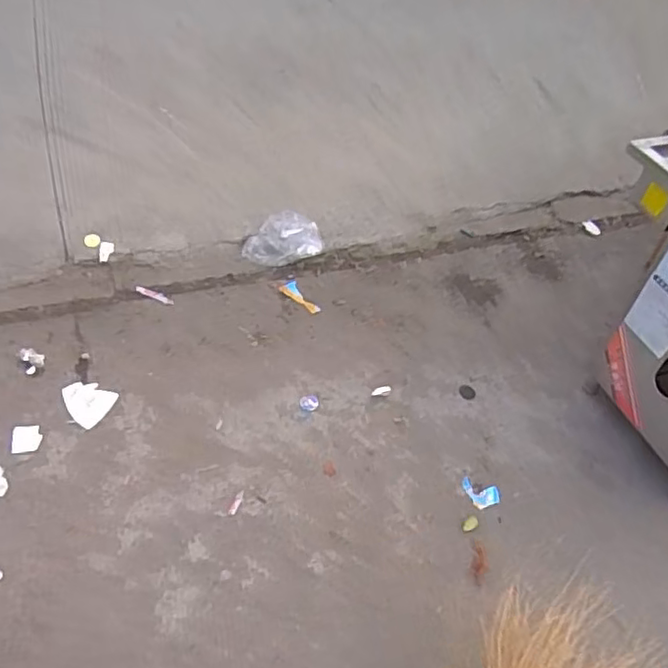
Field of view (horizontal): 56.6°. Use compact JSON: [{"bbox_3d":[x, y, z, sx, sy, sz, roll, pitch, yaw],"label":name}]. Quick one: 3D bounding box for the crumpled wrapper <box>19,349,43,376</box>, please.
[{"bbox_3d":[-0.796,0.072,1.634,0.056,0.018,0.098,-13,49,-18],"label":"crumpled wrapper"}]

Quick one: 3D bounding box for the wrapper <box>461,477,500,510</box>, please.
[{"bbox_3d":[0.342,0.364,1.442,0.071,0.010,0.083,-14,50,-18],"label":"wrapper"}]

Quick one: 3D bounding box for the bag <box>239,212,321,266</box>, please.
[{"bbox_3d":[-0.169,-0.295,1.965,0.247,0.090,0.159,-10,49,-15],"label":"bag"}]

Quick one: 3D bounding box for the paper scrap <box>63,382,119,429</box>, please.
[{"bbox_3d":[-0.614,0.168,1.563,0.116,0.023,0.158,-29,56,-29],"label":"paper scrap"}]

